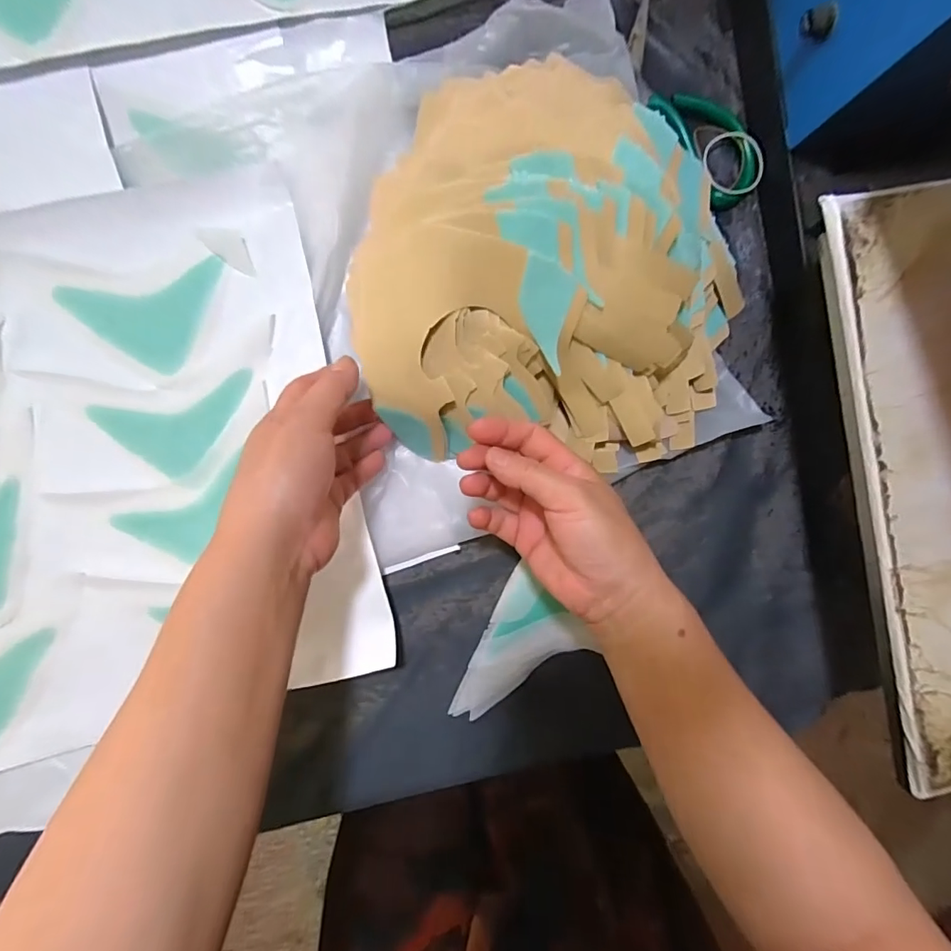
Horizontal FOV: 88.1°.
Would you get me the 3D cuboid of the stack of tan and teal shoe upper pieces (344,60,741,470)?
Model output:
[{"bbox_3d":[0.067,-0.137,0.343,0.281,0.090,0.248,3,95,-6],"label":"stack of tan and teal shoe upper pieces"}]

